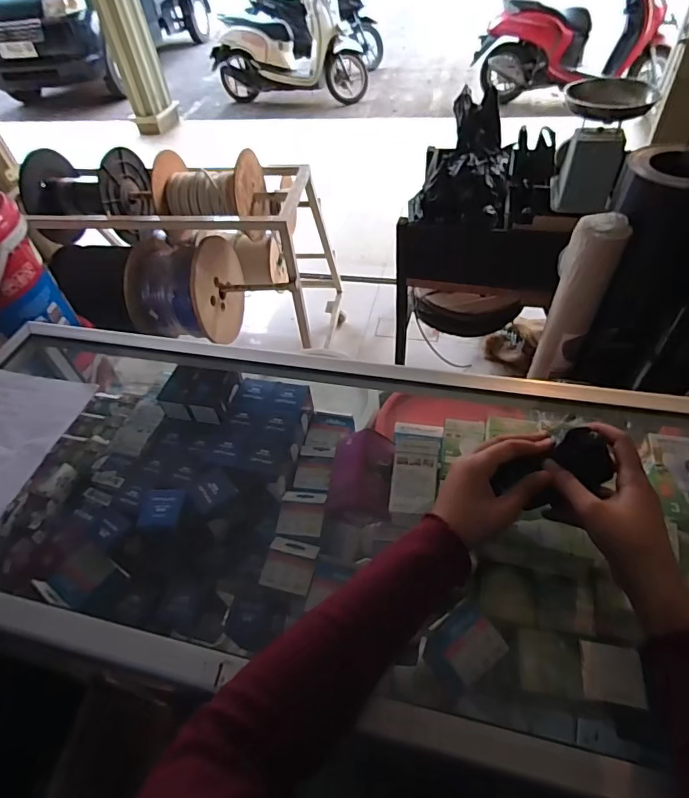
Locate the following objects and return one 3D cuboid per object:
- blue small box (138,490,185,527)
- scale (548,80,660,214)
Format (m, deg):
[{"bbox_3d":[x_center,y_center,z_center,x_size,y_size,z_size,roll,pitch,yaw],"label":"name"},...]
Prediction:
[{"bbox_3d":[-0.227,0.137,0.570,0.046,0.016,0.046,-4,49,3],"label":"blue small box"},{"bbox_3d":[0.806,-0.810,1.467,0.226,0.336,0.229,16,53,19],"label":"scale"}]

